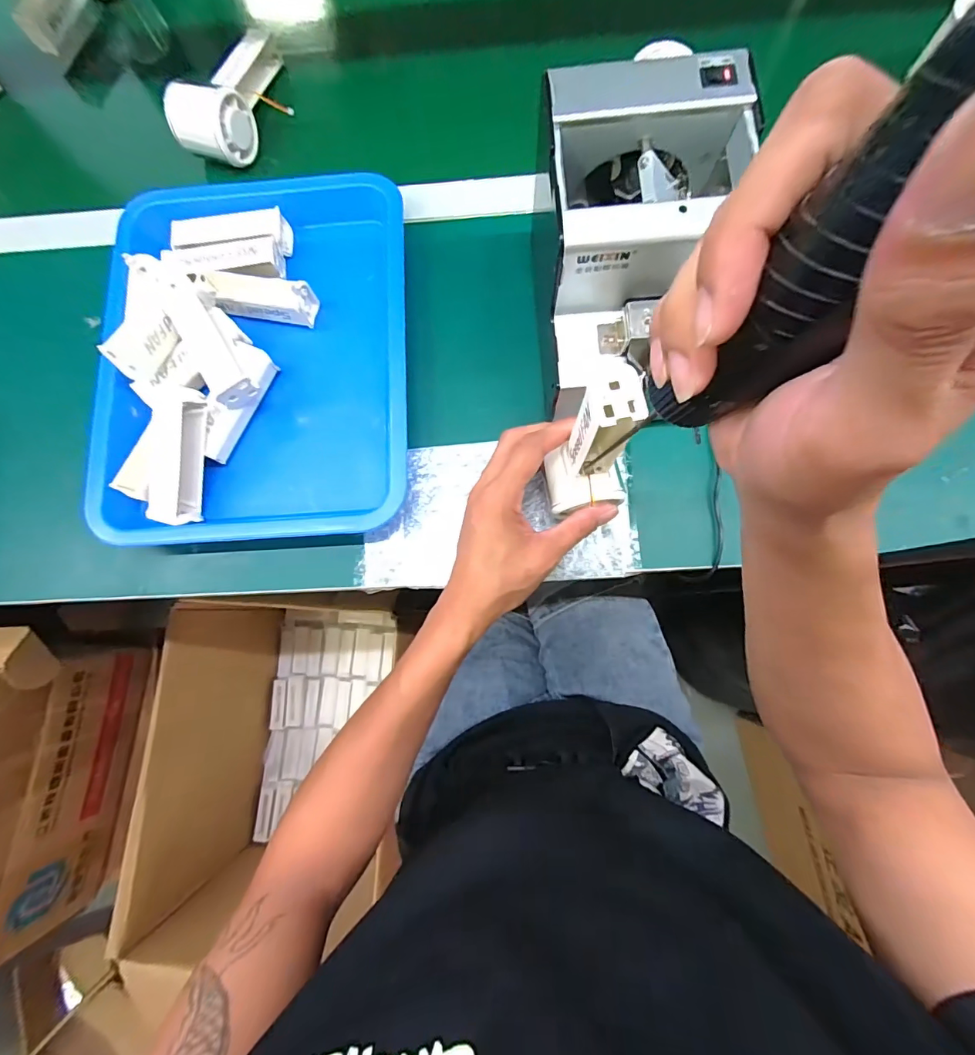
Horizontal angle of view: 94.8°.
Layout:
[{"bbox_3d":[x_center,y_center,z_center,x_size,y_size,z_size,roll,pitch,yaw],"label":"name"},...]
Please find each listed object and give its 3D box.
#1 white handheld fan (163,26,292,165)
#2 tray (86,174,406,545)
[{"bbox_3d":[-0.245,-0.430,0.443,0.074,0.053,0.158,25,82,7],"label":"white handheld fan"},{"bbox_3d":[-0.201,-0.158,0.387,0.258,0.035,0.337,-2,80,2],"label":"tray"}]

